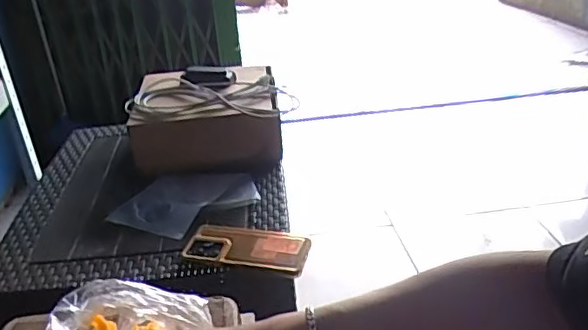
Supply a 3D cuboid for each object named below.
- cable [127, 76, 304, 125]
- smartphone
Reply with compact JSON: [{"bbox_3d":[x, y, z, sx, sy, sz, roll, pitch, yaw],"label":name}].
[{"bbox_3d":[-0.155,-0.118,1.022,0.290,0.032,0.144,-2,27,4],"label":"cable"},{"bbox_3d":[-0.066,0.114,0.798,0.169,0.013,0.083,4,28,15],"label":"smartphone"}]

